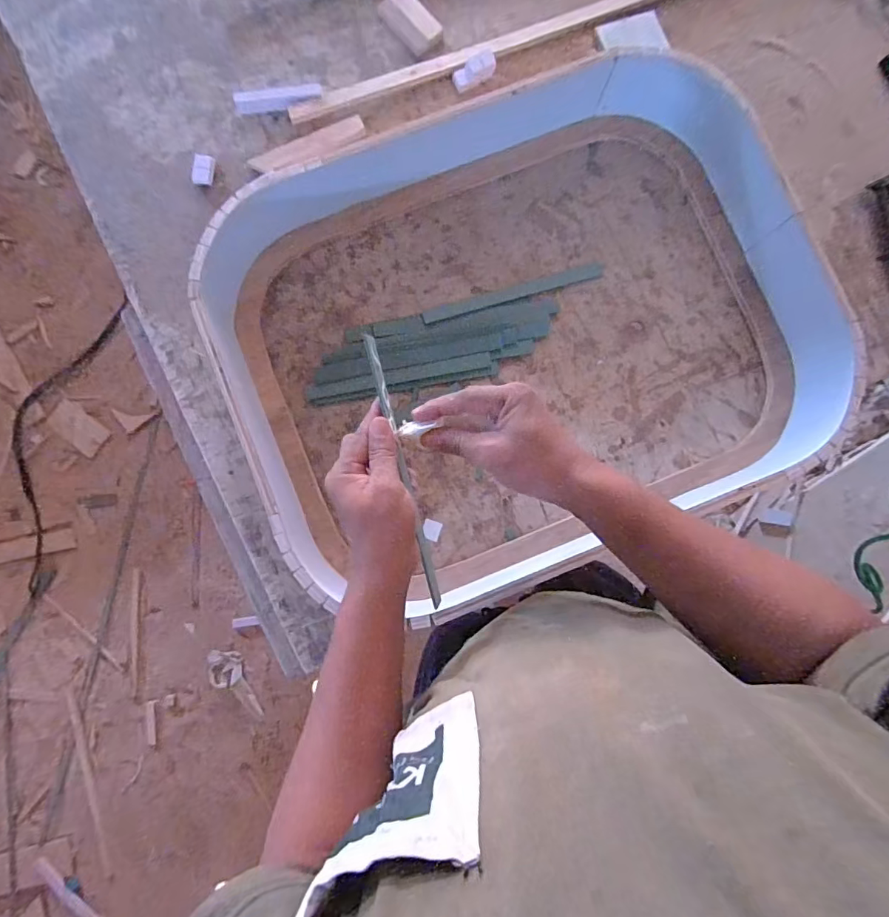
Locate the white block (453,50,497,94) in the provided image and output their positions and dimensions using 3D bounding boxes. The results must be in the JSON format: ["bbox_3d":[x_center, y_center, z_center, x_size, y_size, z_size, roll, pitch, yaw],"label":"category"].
[{"bbox_3d":[0.042,-0.539,0.643,0.063,0.019,0.027,-31,87,-1],"label":"white block"}]

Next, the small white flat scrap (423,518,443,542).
[{"bbox_3d":[-0.017,0.094,0.610,0.024,0.004,0.025,19,87,2],"label":"small white flat scrap"}]

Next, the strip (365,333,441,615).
[{"bbox_3d":[-0.036,0.015,0.421,0.011,0.018,0.252,-13,99,0],"label":"strip"}]

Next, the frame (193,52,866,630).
[{"bbox_3d":[0.086,-0.161,0.574,0.691,0.105,0.559,-22,86,0],"label":"frame"}]

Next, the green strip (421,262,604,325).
[{"bbox_3d":[0.093,-0.226,0.631,0.251,0.007,0.021,-16,79,-1],"label":"green strip"}]

